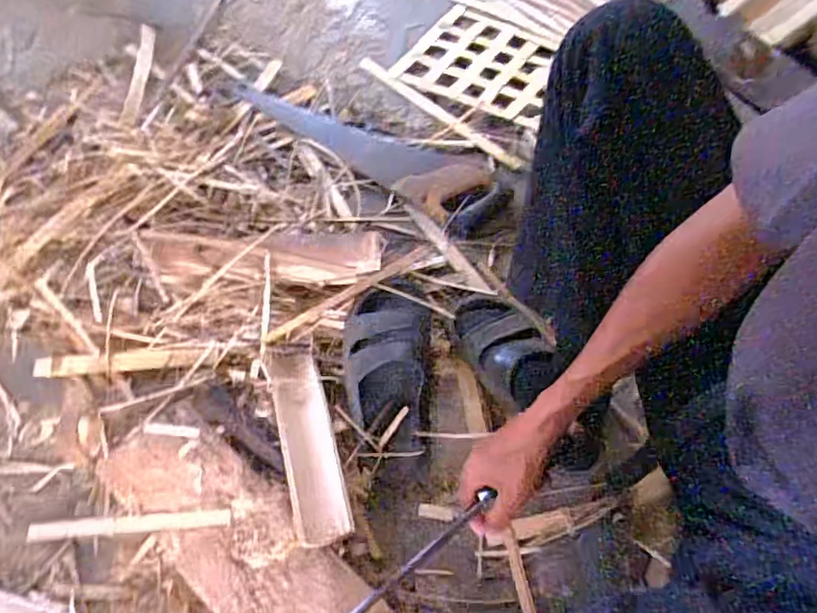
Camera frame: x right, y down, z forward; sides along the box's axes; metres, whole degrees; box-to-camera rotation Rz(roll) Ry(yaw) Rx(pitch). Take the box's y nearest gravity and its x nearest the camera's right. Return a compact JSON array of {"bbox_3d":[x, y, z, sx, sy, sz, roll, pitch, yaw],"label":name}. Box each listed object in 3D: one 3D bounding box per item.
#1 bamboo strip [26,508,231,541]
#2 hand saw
[{"bbox_3d":[-0.308,0.239,0.634,0.231,0.005,0.019,-7,70,5],"label":"bamboo strip"},{"bbox_3d":[-0.070,-0.269,0.894,0.494,0.035,0.145,31,66,12],"label":"hand saw"}]

